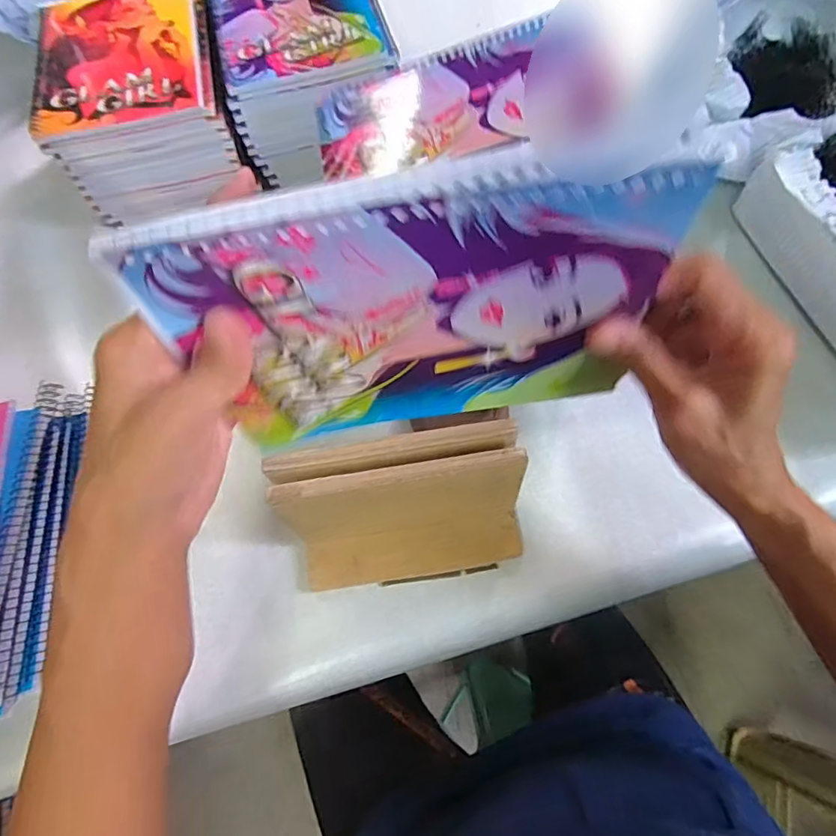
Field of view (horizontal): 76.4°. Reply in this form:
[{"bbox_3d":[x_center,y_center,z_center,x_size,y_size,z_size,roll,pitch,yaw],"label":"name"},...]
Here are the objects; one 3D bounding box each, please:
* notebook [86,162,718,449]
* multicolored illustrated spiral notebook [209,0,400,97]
[{"bbox_3d":[0.000,-0.038,0.227,0.193,0.144,0.017,-9,65,-2],"label":"notebook"},{"bbox_3d":[-0.118,-0.395,0.507,0.155,0.013,0.196,-14,65,-5],"label":"multicolored illustrated spiral notebook"}]

